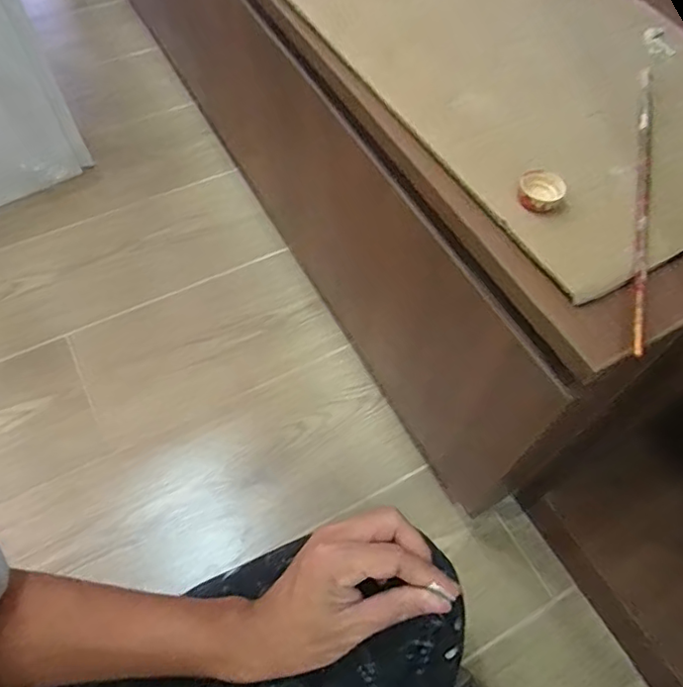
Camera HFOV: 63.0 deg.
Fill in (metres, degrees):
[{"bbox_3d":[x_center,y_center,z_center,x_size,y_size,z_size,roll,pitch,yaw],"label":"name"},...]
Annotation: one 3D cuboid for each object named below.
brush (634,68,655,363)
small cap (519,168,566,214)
[{"bbox_3d":[0.215,-0.111,0.395,0.011,0.006,0.286,16,60,7],"label":"brush"},{"bbox_3d":[0.136,-0.103,0.381,0.029,0.016,0.028,1,59,-2],"label":"small cap"}]

